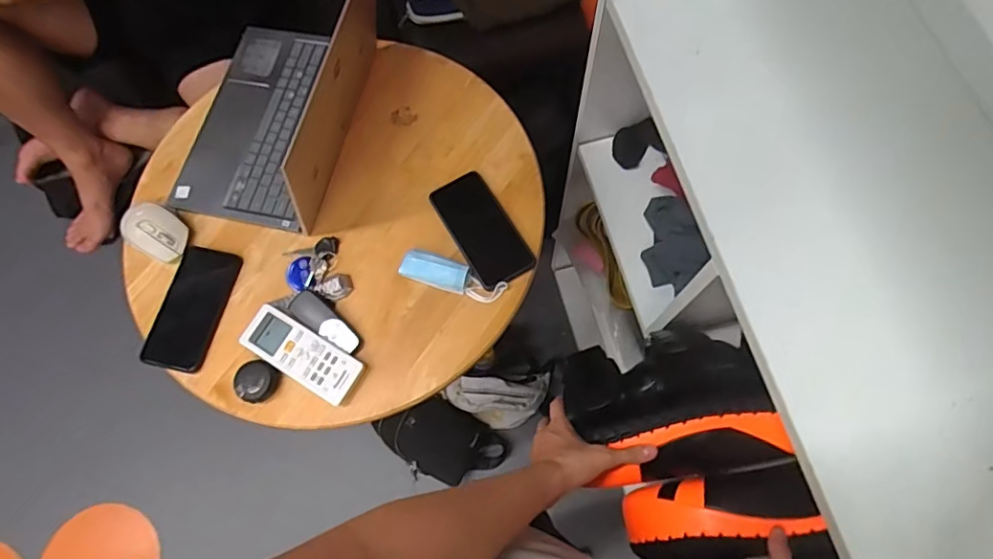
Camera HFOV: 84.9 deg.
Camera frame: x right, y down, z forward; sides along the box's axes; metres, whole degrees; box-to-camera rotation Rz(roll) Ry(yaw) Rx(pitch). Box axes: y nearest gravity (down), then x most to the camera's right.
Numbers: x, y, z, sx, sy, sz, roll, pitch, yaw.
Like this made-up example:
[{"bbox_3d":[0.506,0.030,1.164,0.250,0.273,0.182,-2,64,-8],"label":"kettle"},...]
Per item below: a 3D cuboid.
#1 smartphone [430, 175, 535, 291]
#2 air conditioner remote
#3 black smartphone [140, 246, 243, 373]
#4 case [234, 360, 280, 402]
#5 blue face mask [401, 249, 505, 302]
[{"bbox_3d":[-0.021,-0.070,0.738,0.079,0.012,0.170,-28,71,-8],"label":"smartphone"},{"bbox_3d":[-0.249,0.095,0.690,0.161,0.022,0.061,29,73,12],"label":"air conditioner remote"},{"bbox_3d":[-0.407,0.038,0.733,0.082,0.017,0.166,12,71,7],"label":"black smartphone"},{"bbox_3d":[-0.303,0.127,0.684,0.045,0.020,0.049,-1,70,2],"label":"case"},{"bbox_3d":[-0.057,-0.005,0.708,0.137,0.032,0.038,17,72,7],"label":"blue face mask"}]

